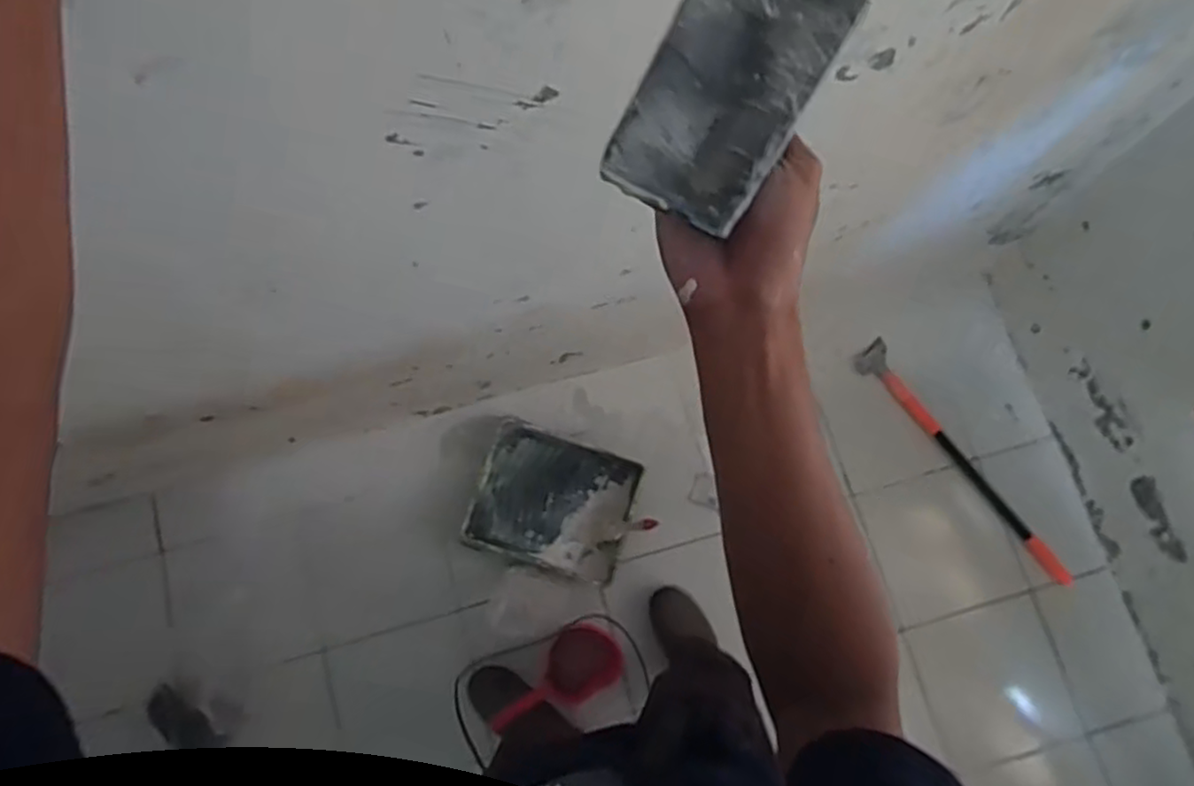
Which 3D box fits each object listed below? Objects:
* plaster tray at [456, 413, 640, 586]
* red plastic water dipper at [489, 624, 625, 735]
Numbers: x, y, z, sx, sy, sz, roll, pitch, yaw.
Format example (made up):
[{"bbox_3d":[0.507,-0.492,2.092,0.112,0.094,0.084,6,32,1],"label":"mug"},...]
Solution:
[{"bbox_3d":[-0.094,0.236,1.533,0.326,0.068,0.270,17,77,5],"label":"plaster tray"},{"bbox_3d":[-0.081,0.564,1.398,0.276,0.054,0.132,-31,77,-7],"label":"red plastic water dipper"}]

